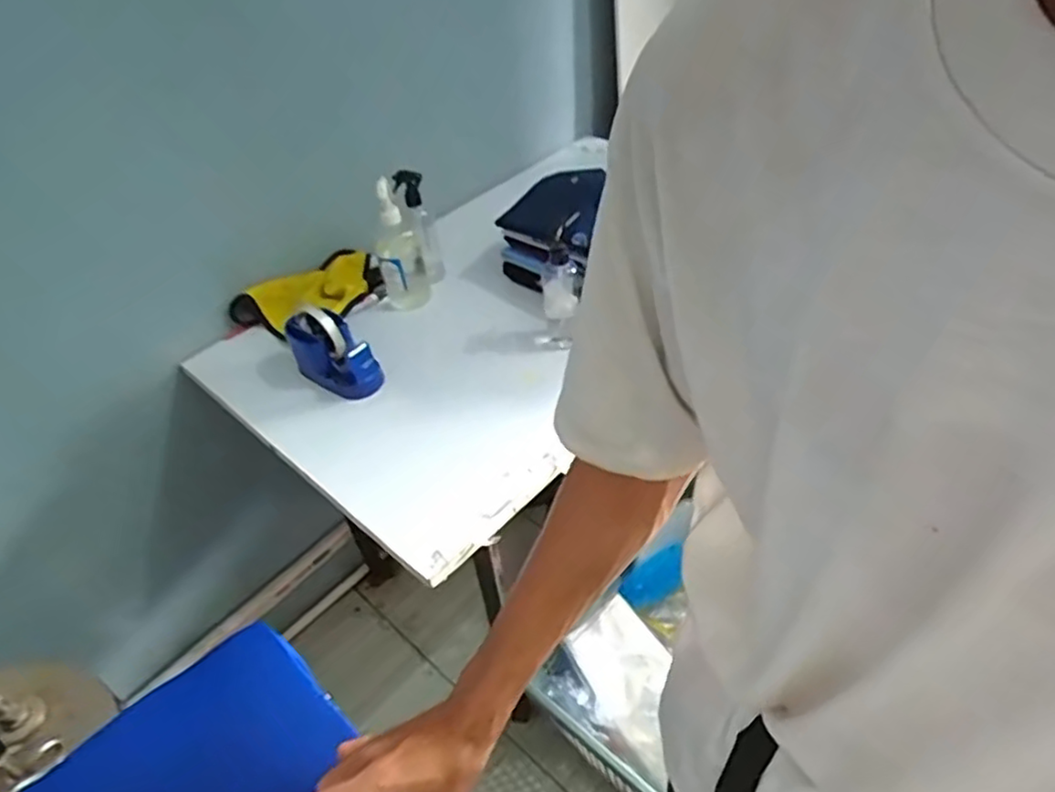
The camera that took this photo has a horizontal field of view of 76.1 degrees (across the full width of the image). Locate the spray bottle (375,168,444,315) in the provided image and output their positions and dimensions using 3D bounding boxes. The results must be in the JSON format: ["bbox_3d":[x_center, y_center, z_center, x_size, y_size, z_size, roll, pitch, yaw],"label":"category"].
[{"bbox_3d":[-0.190,-0.231,1.073,0.093,0.232,0.098,-12,43,-5],"label":"spray bottle"}]

